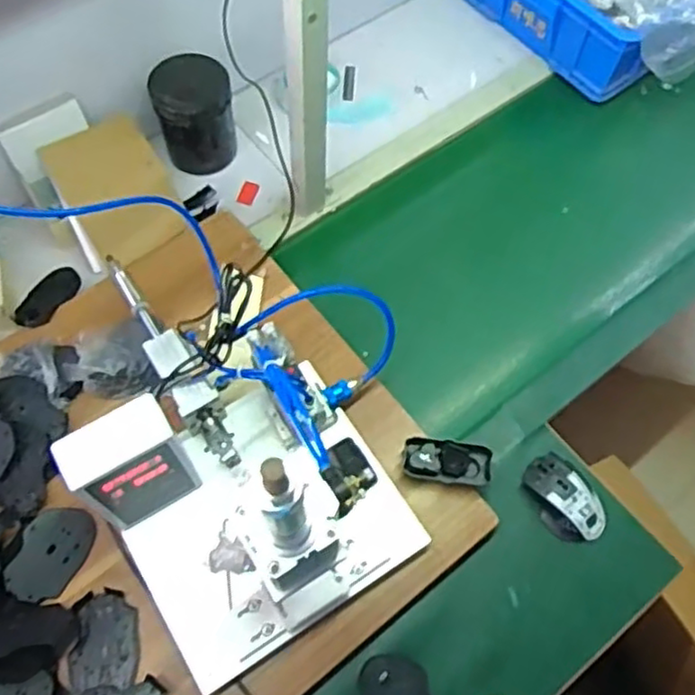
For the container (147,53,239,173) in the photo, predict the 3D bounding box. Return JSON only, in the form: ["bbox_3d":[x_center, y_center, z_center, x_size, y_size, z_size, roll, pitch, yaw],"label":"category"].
[{"bbox_3d":[-0.226,-0.348,1.055,0.112,0.144,0.115,1,65,-2],"label":"container"}]

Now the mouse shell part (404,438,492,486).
[{"bbox_3d":[0.126,0.143,0.874,0.107,0.019,0.051,6,65,1],"label":"mouse shell part"}]

